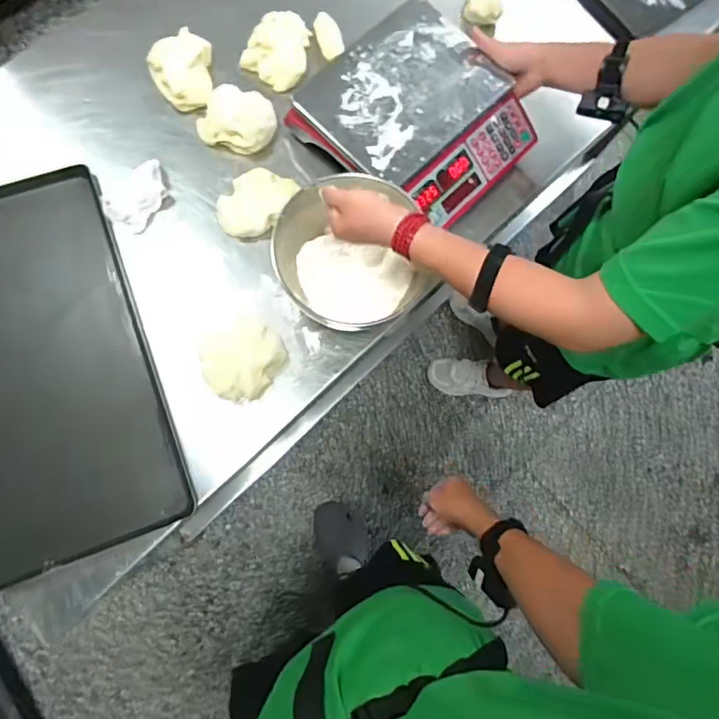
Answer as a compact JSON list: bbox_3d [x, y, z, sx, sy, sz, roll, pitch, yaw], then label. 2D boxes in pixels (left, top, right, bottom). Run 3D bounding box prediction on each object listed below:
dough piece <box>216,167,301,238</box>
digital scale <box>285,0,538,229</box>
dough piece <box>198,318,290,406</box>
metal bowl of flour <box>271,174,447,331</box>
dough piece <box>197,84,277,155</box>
[{"bbox_3d":[-0.176,-0.260,0.848,0.108,0.037,0.119,27,78,2],"label":"dough piece"},{"bbox_3d":[0.096,-0.393,0.839,0.319,0.094,0.291,42,79,5],"label":"digital scale"},{"bbox_3d":[-0.183,-0.002,0.788,0.116,0.030,0.122,1,78,-4],"label":"dough piece"},{"bbox_3d":[-0.016,-0.157,0.794,0.212,0.123,0.209,1,78,-4],"label":"metal bowl of flour"},{"bbox_3d":[-0.205,-0.405,0.858,0.121,0.039,0.107,16,78,-1],"label":"dough piece"}]

